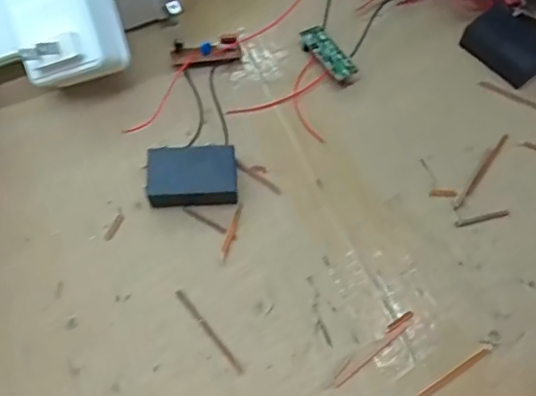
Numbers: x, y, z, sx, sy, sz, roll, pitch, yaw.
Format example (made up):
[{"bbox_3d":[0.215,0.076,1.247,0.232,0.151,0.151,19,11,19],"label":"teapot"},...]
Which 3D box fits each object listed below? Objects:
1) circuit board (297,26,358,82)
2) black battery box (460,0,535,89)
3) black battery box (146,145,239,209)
[{"bbox_3d":[0.037,-0.090,0.352,0.017,0.007,0.042,-32,69,-15],"label":"circuit board"},{"bbox_3d":[0.150,-0.098,0.354,0.033,0.021,0.053,-33,69,-16],"label":"black battery box"},{"bbox_3d":[-0.041,-0.012,0.312,0.047,0.016,0.030,-3,64,-3],"label":"black battery box"}]

